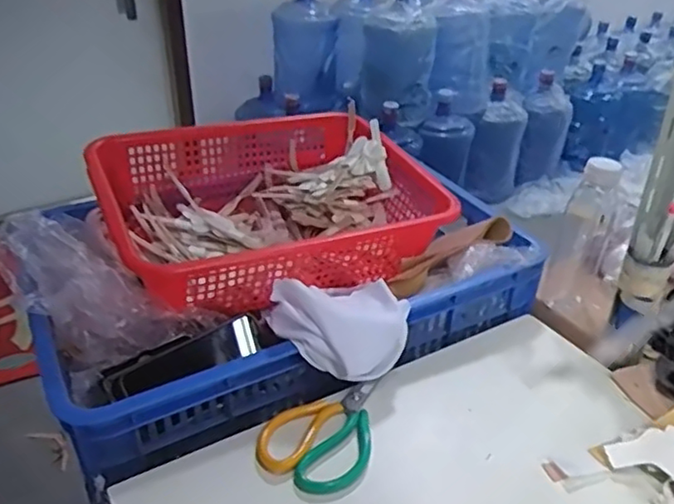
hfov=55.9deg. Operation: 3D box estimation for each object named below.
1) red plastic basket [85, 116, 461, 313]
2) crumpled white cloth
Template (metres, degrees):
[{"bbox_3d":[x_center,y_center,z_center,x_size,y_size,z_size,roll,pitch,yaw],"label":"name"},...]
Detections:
[{"bbox_3d":[-0.077,-0.069,0.867,0.429,0.127,0.316,-16,36,-23],"label":"red plastic basket"},{"bbox_3d":[0.004,0.085,0.693,0.140,0.103,0.100,7,33,11],"label":"crumpled white cloth"}]

